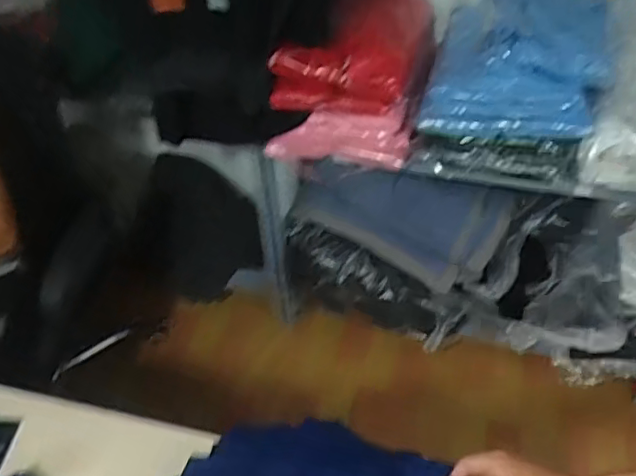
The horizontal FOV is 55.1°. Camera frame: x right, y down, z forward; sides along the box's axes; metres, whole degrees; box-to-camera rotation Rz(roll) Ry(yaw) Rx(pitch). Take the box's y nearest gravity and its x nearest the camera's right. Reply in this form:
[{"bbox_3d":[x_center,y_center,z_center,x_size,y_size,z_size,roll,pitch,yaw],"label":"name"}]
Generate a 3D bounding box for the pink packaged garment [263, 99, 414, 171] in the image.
[{"bbox_3d":[0.034,-0.204,1.289,0.326,0.155,0.055,-2,41,21],"label":"pink packaged garment"}]

